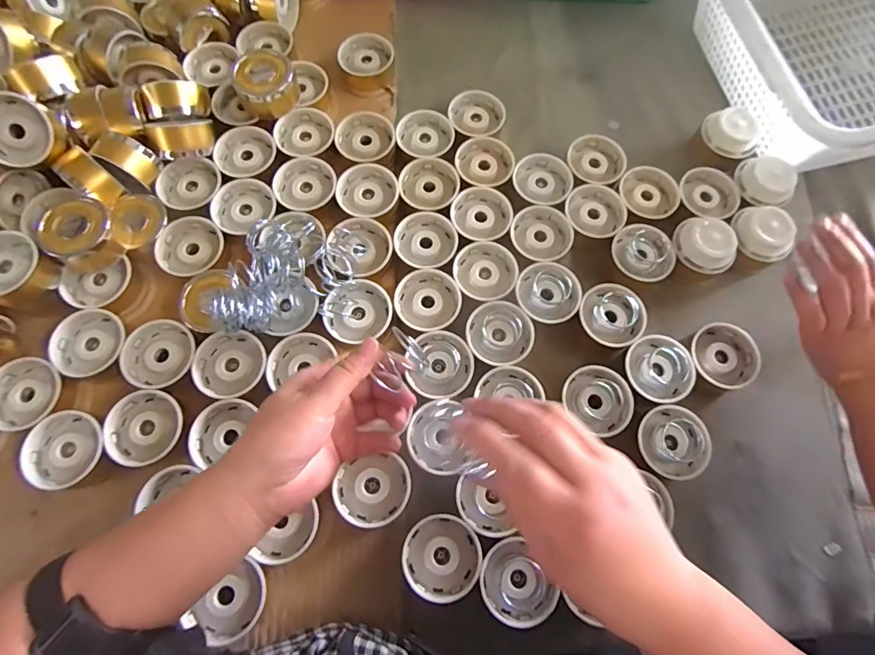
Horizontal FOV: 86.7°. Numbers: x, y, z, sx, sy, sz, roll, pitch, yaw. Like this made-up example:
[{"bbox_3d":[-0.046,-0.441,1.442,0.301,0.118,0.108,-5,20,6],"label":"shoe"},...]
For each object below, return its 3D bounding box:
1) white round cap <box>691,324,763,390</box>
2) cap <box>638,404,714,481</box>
[{"bbox_3d":[0.290,0.031,0.476,0.064,0.028,0.066,0,71,-1],"label":"white round cap"},{"bbox_3d":[0.221,0.110,0.444,0.060,0.043,0.065,0,71,-1],"label":"cap"}]

